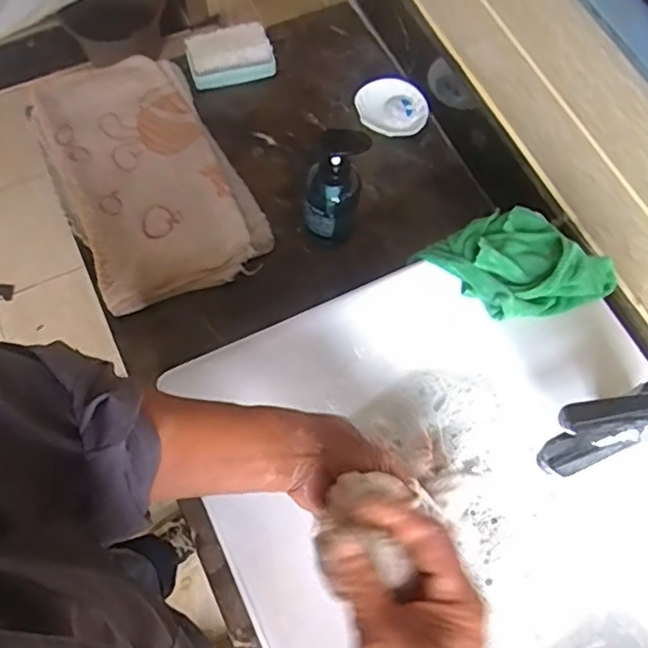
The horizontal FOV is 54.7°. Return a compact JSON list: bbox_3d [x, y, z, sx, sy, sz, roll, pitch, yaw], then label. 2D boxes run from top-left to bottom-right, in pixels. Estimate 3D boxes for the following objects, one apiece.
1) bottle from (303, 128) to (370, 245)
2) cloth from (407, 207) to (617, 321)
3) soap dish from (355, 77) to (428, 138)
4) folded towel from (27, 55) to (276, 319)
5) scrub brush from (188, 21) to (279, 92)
[{"bbox_3d":[0.010,-0.157,0.778,0.068,0.182,0.060,11,68,3],"label":"bottle"},{"bbox_3d":[0.202,-0.063,0.653,0.127,0.048,0.162,-38,74,-15],"label":"cloth"},{"bbox_3d":[0.097,-0.321,0.936,0.099,0.027,0.107,1,68,-2],"label":"soap dish"},{"bbox_3d":[-0.253,-0.218,0.864,0.228,0.053,0.425,-26,71,-11],"label":"folded towel"},{"bbox_3d":[-0.145,-0.414,0.964,0.129,0.058,0.070,-14,69,-7],"label":"scrub brush"}]

